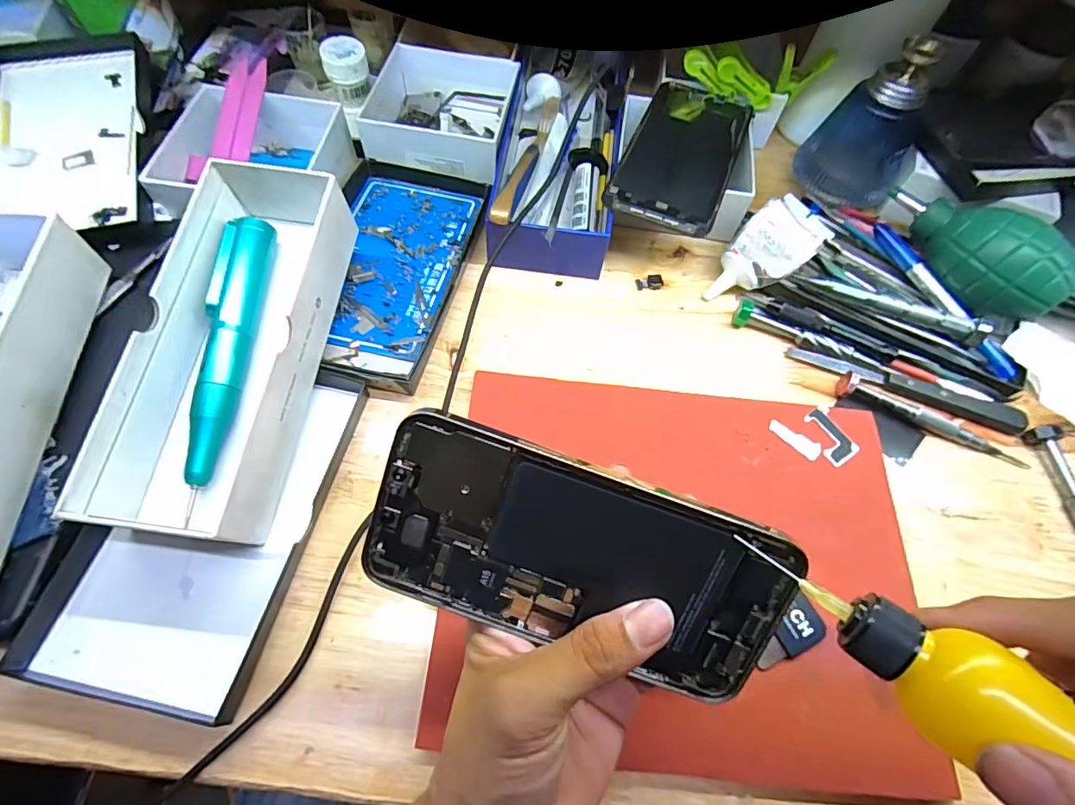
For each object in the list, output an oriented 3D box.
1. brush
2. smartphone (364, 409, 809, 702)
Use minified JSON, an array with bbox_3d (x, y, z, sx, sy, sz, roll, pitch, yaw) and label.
[{"bbox_3d":[-0.006,-0.181,0.365,0.012,0.014,0.181,13,51,3],"label":"brush"},{"bbox_3d":[0.015,0.061,0.192,0.157,0.004,0.077,20,106,0],"label":"smartphone"}]

